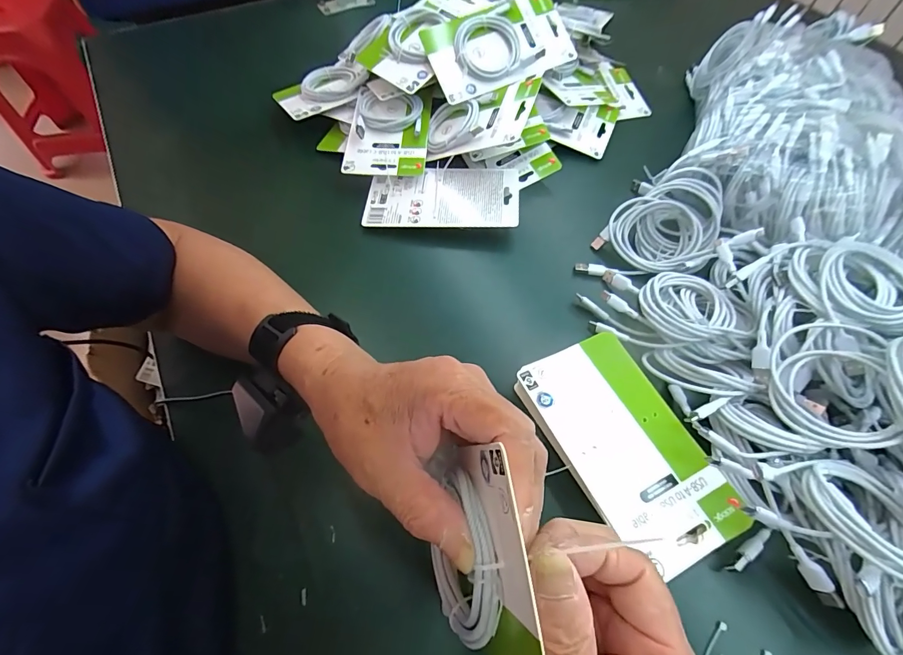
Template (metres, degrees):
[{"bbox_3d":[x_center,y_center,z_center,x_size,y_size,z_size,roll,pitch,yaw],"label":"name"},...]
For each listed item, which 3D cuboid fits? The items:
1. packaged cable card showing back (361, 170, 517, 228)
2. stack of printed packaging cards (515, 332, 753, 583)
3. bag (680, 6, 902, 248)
[{"bbox_3d":[-0.011,-0.162,0.507,0.185,0.018,0.101,5,60,2],"label":"packaged cable card showing back"},{"bbox_3d":[0.144,0.092,0.336,0.116,0.020,0.181,-26,63,-13],"label":"stack of printed packaging cards"},{"bbox_3d":[0.400,-0.251,0.498,0.200,0.118,0.371,22,62,12],"label":"bag"}]

